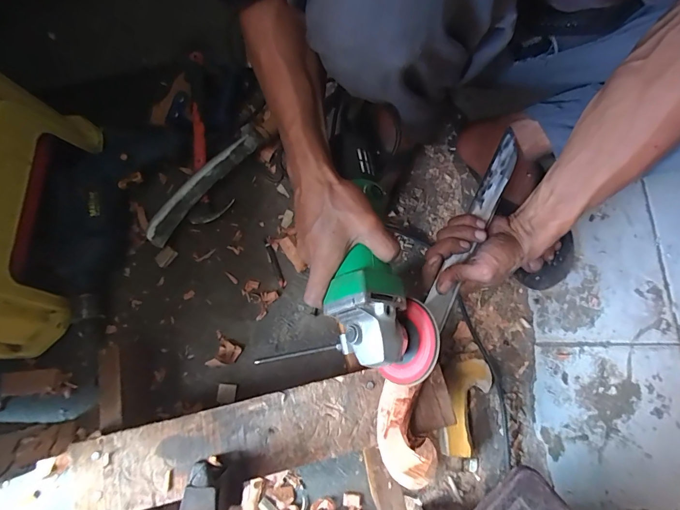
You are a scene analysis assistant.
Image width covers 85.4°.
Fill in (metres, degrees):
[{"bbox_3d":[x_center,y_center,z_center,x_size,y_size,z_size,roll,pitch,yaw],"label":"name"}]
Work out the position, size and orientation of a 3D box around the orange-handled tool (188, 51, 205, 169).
[{"bbox_3d":[-0.225,-0.227,0.575,0.024,0.017,0.185,-3,87,-1],"label":"orange-handled tool"}]

